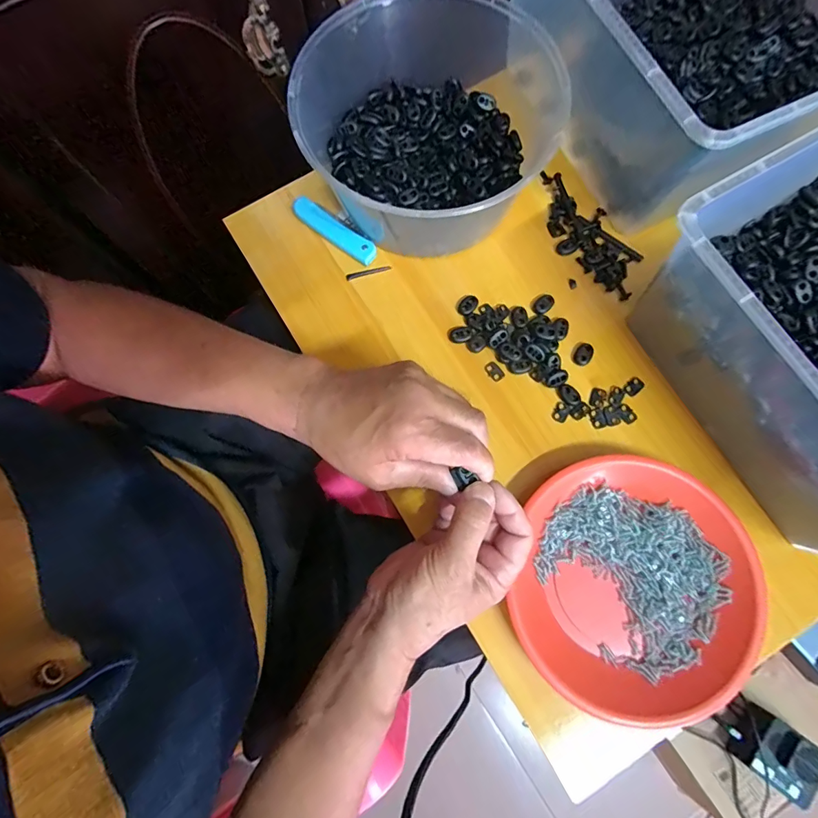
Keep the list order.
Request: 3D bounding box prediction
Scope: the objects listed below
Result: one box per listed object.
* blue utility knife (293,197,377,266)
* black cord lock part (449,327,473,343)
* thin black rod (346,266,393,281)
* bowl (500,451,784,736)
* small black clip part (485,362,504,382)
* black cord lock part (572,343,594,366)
[{"bbox_3d":[-0.073,-0.176,0.427,0.093,0.012,0.024,36,80,8],"label":"blue utility knife"},{"bbox_3d":[0.048,-0.069,0.406,0.021,0.004,0.015,-3,78,0],"label":"black cord lock part"},{"bbox_3d":[-0.039,-0.133,0.423,0.044,0.004,0.006,-12,78,-2],"label":"thin black rod"},{"bbox_3d":[0.184,0.137,0.348,0.182,0.034,0.188,0,78,0],"label":"bowl"},{"bbox_3d":[0.079,-0.034,0.400,0.012,0.004,0.019,-40,80,-8],"label":"small black clip part"},{"bbox_3d":[0.161,-0.051,0.399,0.017,0.004,0.023,32,80,7],"label":"black cord lock part"}]

